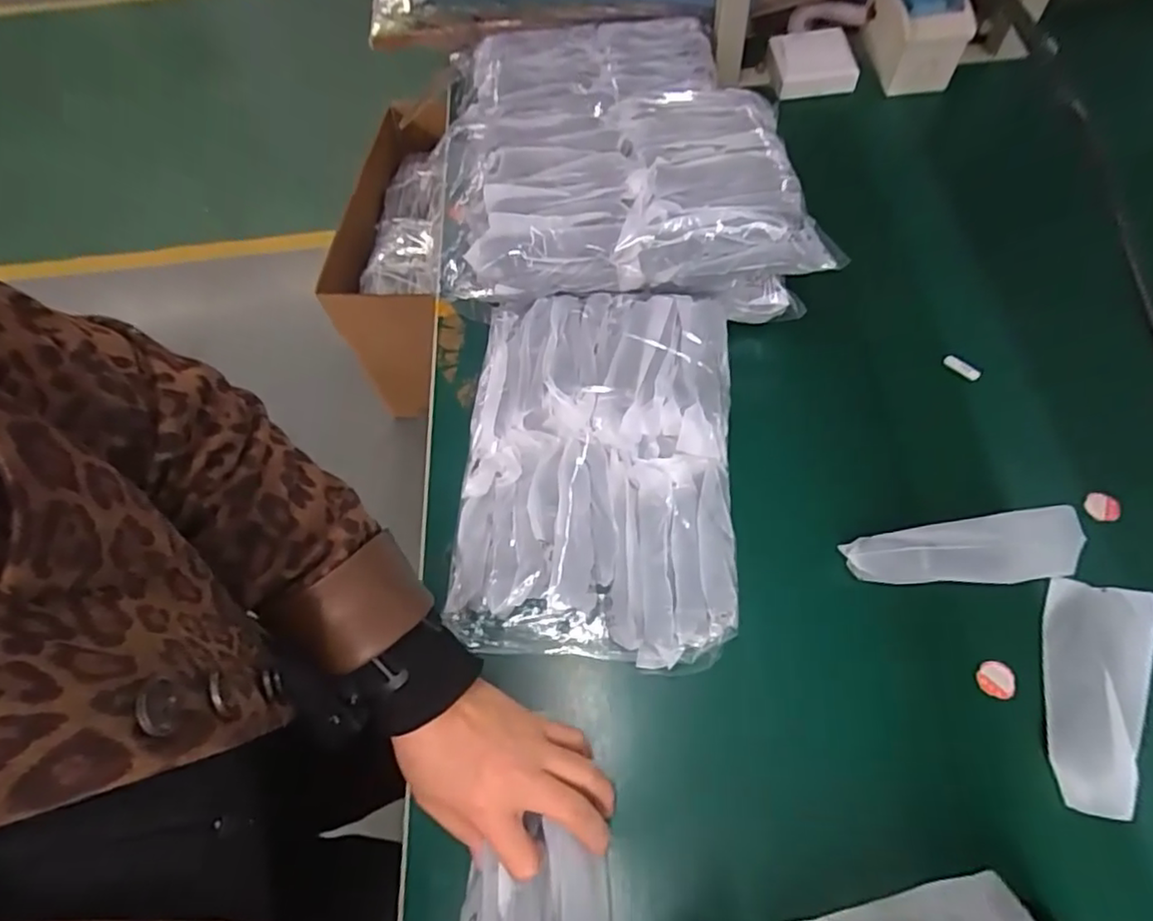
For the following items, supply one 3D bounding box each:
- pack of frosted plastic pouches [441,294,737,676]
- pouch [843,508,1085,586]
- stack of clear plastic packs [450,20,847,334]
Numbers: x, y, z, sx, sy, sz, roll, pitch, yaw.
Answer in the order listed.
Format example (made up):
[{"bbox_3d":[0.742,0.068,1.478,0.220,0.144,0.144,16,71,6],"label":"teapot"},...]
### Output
[{"bbox_3d":[0.017,0.004,0.500,0.203,0.077,0.290,2,61,5],"label":"pack of frosted plastic pouches"},{"bbox_3d":[0.278,0.064,0.460,0.152,0.041,0.047,-4,61,2],"label":"pouch"},{"bbox_3d":[0.029,-0.332,0.617,0.323,0.080,0.434,-5,61,1],"label":"stack of clear plastic packs"}]

